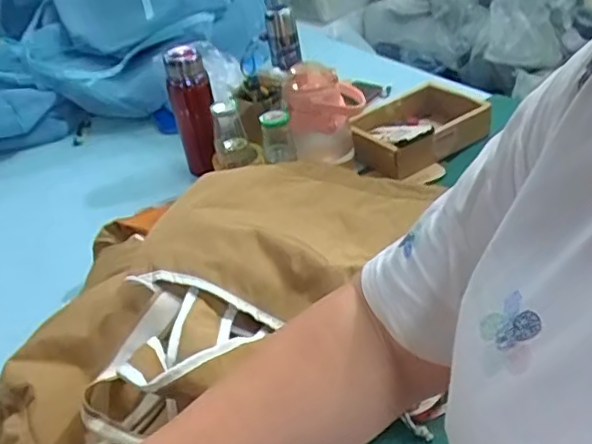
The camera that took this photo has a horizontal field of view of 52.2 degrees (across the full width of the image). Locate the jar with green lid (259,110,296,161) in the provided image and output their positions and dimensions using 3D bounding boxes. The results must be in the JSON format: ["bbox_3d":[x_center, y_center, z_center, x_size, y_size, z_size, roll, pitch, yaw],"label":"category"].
[{"bbox_3d":[-0.032,-0.150,1.048,0.052,0.085,0.045,-10,38,-3],"label":"jar with green lid"}]

